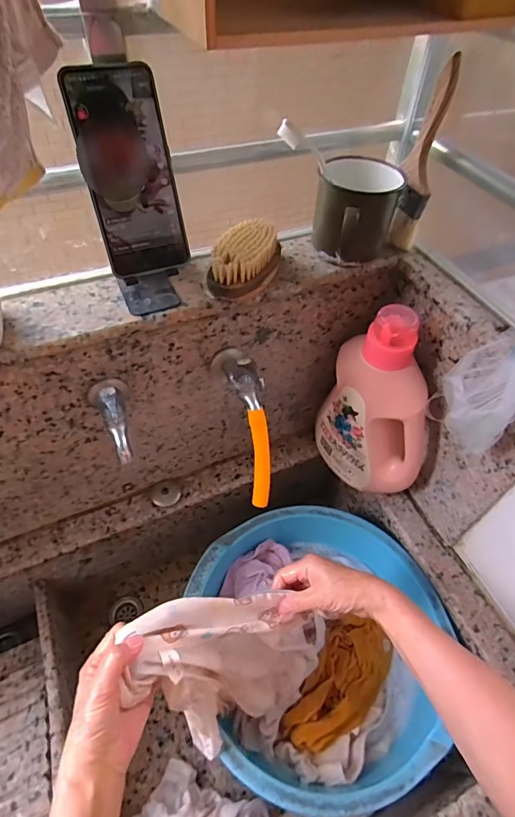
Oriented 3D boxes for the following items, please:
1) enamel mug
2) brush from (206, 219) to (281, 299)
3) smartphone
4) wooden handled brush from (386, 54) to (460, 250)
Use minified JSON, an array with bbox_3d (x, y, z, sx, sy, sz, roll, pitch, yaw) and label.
[{"bbox_3d":[0.113,-0.223,0.505,0.093,0.087,0.101,11,51,6],"label":"enamel mug"},{"bbox_3d":[-0.014,-0.166,0.481,0.059,0.036,0.103,14,51,9],"label":"brush"},{"bbox_3d":[-0.113,-0.207,0.389,0.077,0.163,0.008,-18,27,-16],"label":"smartphone"},{"bbox_3d":[0.186,-0.283,0.500,0.023,0.190,0.042,-25,48,-30],"label":"wooden handled brush"}]

